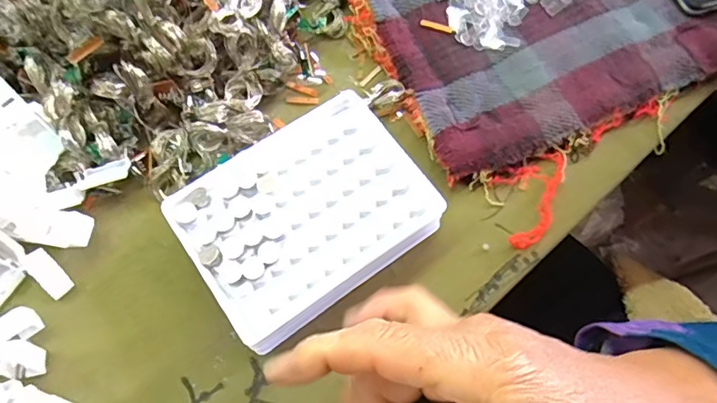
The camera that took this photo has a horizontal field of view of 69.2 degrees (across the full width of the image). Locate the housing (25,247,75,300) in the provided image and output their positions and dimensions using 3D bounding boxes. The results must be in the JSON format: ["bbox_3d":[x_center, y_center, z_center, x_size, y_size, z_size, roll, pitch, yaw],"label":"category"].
[{"bbox_3d":[-0.172,0.040,0.288,0.012,0.008,0.029,-38,98,-14],"label":"housing"}]

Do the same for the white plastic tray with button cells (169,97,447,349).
[{"bbox_3d":[-0.029,0.006,0.295,0.130,0.026,0.101,-34,76,-13],"label":"white plastic tray with button cells"}]

